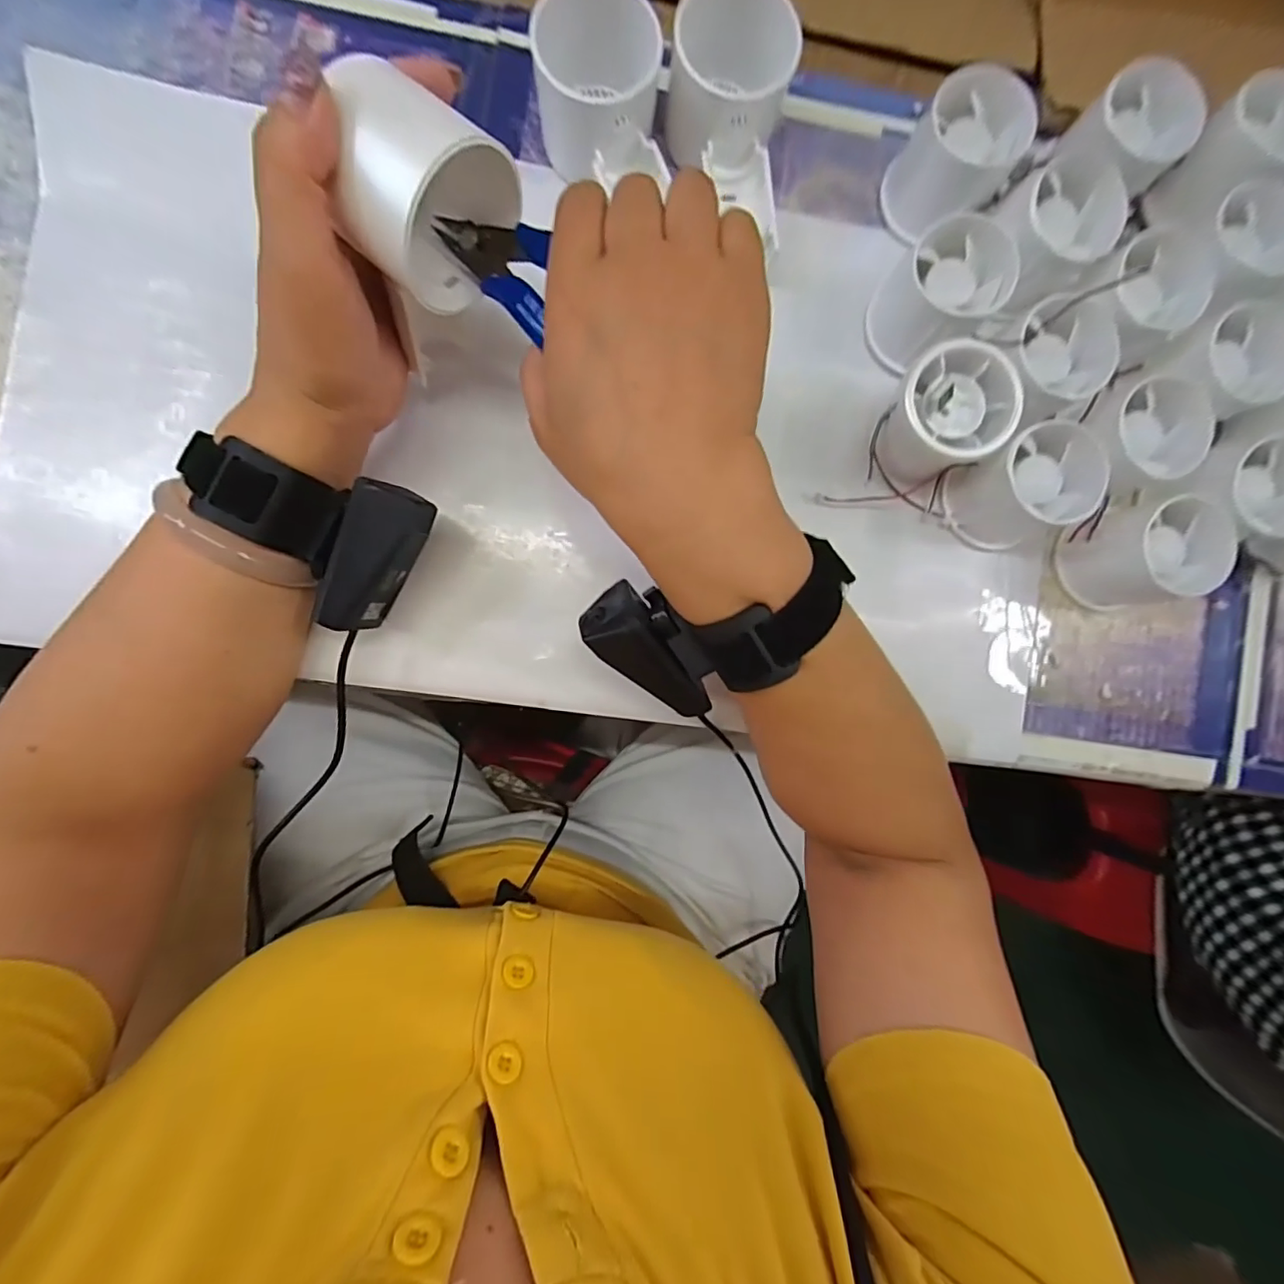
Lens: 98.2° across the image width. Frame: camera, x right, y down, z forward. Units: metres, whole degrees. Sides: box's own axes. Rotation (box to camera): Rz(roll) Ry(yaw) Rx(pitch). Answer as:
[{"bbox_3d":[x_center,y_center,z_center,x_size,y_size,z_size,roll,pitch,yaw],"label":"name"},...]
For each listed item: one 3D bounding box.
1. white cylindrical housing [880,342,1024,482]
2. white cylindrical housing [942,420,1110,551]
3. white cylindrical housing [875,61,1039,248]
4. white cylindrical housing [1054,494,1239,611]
[{"bbox_3d":[0.153,-0.117,0.284,0.054,0.041,0.054,0,89,-4],"label":"white cylindrical housing"},{"bbox_3d":[0.199,-0.079,0.291,0.050,0.048,0.052,0,89,-4],"label":"white cylindrical housing"},{"bbox_3d":[0.162,-0.250,0.293,0.053,0.053,0.051,0,89,-4],"label":"white cylindrical housing"},{"bbox_3d":[0.267,-0.046,0.299,0.055,0.051,0.050,-5,89,-4],"label":"white cylindrical housing"}]

